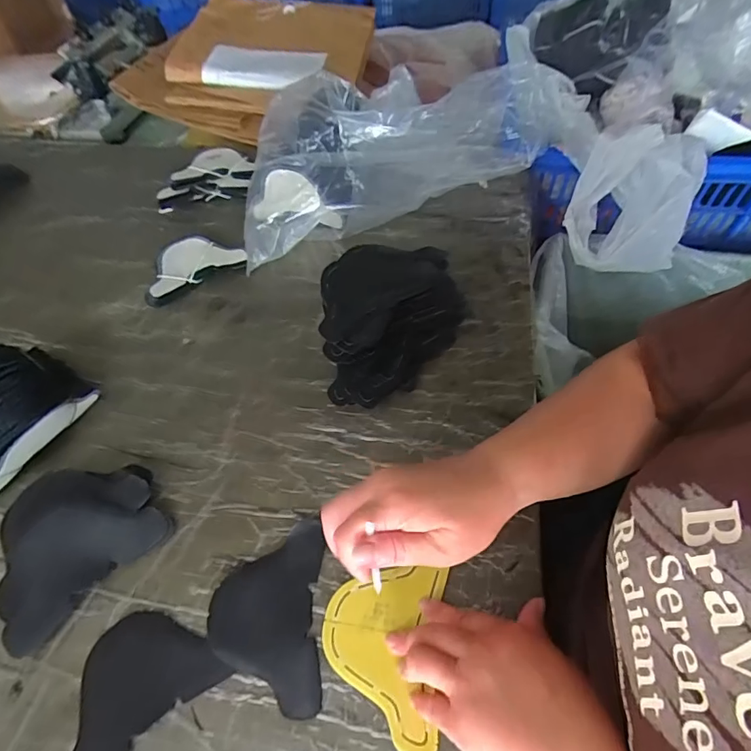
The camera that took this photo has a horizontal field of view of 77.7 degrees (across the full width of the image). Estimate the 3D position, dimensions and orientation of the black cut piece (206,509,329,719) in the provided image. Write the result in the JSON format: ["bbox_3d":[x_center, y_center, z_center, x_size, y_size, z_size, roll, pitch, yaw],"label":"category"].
[{"bbox_3d":[-0.089,0.189,0.380,0.090,0.006,0.141,-4,54,3],"label":"black cut piece"}]

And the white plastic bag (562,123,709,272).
[{"bbox_3d":[0.357,-0.247,0.652,0.152,0.133,0.168,17,57,14],"label":"white plastic bag"}]

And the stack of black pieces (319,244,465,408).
[{"bbox_3d":[0.020,-0.058,0.500,0.147,0.083,0.181,0,54,3],"label":"stack of black pieces"}]

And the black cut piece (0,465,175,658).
[{"bbox_3d":[-0.269,0.141,0.416,0.142,0.023,0.122,-36,60,-21],"label":"black cut piece"}]

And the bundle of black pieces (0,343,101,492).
[{"bbox_3d":[-0.362,0.034,0.453,0.118,0.089,0.141,23,59,18],"label":"bundle of black pieces"}]

